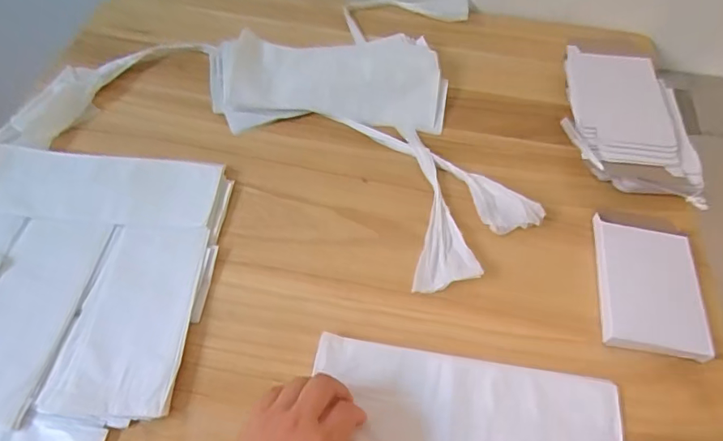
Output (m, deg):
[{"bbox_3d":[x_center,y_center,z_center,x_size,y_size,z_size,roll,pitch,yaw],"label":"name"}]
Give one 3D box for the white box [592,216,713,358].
[{"bbox_3d":[0.268,0.061,0.466,0.086,0.016,0.130,10,55,4],"label":"white box"}]

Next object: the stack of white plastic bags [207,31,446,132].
[{"bbox_3d":[-0.038,-0.171,0.600,0.270,0.036,0.127,-1,55,-3],"label":"stack of white plastic bags"}]

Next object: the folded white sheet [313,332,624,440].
[{"bbox_3d":[0.082,0.152,0.404,0.243,0.011,0.087,11,55,5],"label":"folded white sheet"}]

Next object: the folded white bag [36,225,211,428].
[{"bbox_3d":[-0.194,0.078,0.429,0.098,0.010,0.178,5,55,1],"label":"folded white bag"}]

